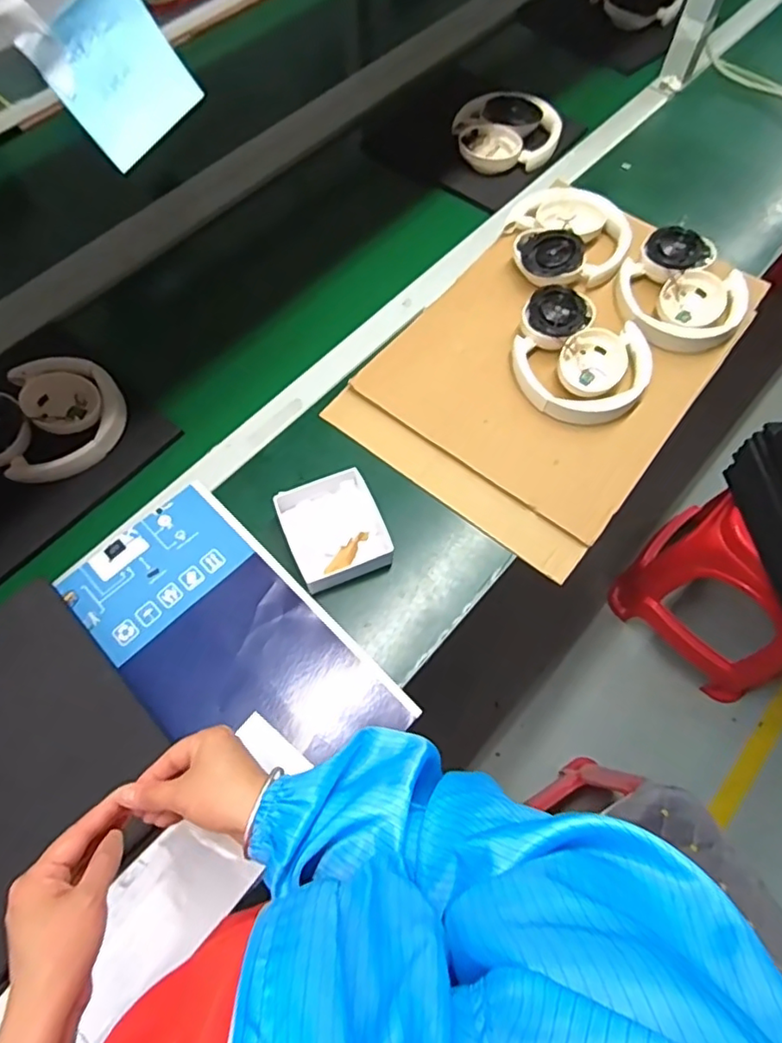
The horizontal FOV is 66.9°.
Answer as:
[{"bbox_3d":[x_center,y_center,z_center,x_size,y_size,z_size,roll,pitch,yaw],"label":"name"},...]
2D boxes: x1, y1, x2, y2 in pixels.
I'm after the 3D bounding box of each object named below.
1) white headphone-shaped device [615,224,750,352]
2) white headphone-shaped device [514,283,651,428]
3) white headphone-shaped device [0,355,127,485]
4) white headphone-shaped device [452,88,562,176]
[{"bbox_3d":[0.371,-0.299,0.756,0.150,0.037,0.174,3,65,2],"label":"white headphone-shaped device"},{"bbox_3d":[0.226,-0.197,0.704,0.155,0.036,0.166,12,66,6],"label":"white headphone-shaped device"},{"bbox_3d":[-0.399,-0.117,0.689,0.156,0.043,0.165,0,65,0],"label":"white headphone-shaped device"},{"bbox_3d":[0.178,-0.593,0.906,0.154,0.055,0.137,1,65,1],"label":"white headphone-shaped device"}]

